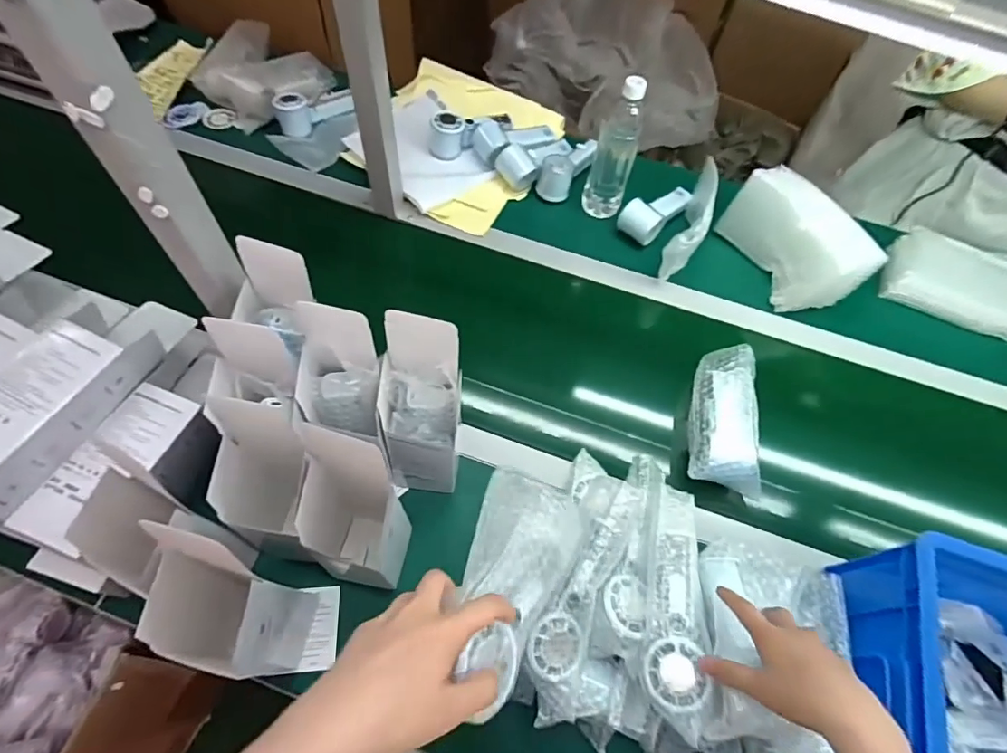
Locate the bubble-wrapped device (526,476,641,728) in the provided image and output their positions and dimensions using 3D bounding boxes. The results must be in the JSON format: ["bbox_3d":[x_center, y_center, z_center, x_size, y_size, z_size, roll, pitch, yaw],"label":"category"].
[{"bbox_3d":[0.071,0.200,0.474,0.060,0.048,0.214,20,80,7],"label":"bubble-wrapped device"}]

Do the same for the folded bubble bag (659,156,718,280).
[{"bbox_3d":[0.297,-0.241,0.790,0.044,0.102,0.183,25,63,9],"label":"folded bubble bag"}]

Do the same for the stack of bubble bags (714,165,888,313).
[{"bbox_3d":[0.437,-0.205,0.773,0.080,0.112,0.221,-27,67,-17],"label":"stack of bubble bags"}]

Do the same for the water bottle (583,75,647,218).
[{"bbox_3d":[0.175,-0.349,0.791,0.064,0.226,0.060,16,62,5],"label":"water bottle"}]

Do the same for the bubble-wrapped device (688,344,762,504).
[{"bbox_3d":[0.289,0.054,0.663,0.088,0.063,0.188,12,61,3],"label":"bubble-wrapped device"}]

